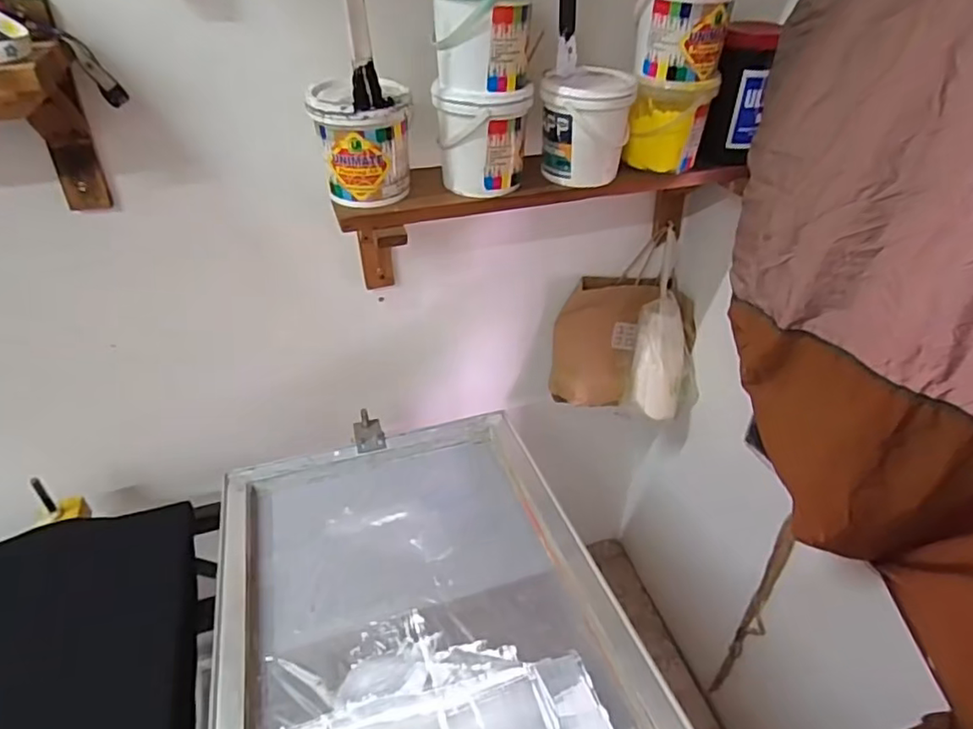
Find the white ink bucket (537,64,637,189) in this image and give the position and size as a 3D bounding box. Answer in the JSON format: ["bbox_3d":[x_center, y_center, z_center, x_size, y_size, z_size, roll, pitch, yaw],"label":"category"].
[{"bbox_3d":[0.133,-0.317,0.810,0.118,0.127,0.106,3,37,7],"label":"white ink bucket"}]

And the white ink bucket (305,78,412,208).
[{"bbox_3d":[-0.151,-0.275,0.754,0.119,0.127,0.105,-1,36,2],"label":"white ink bucket"}]

